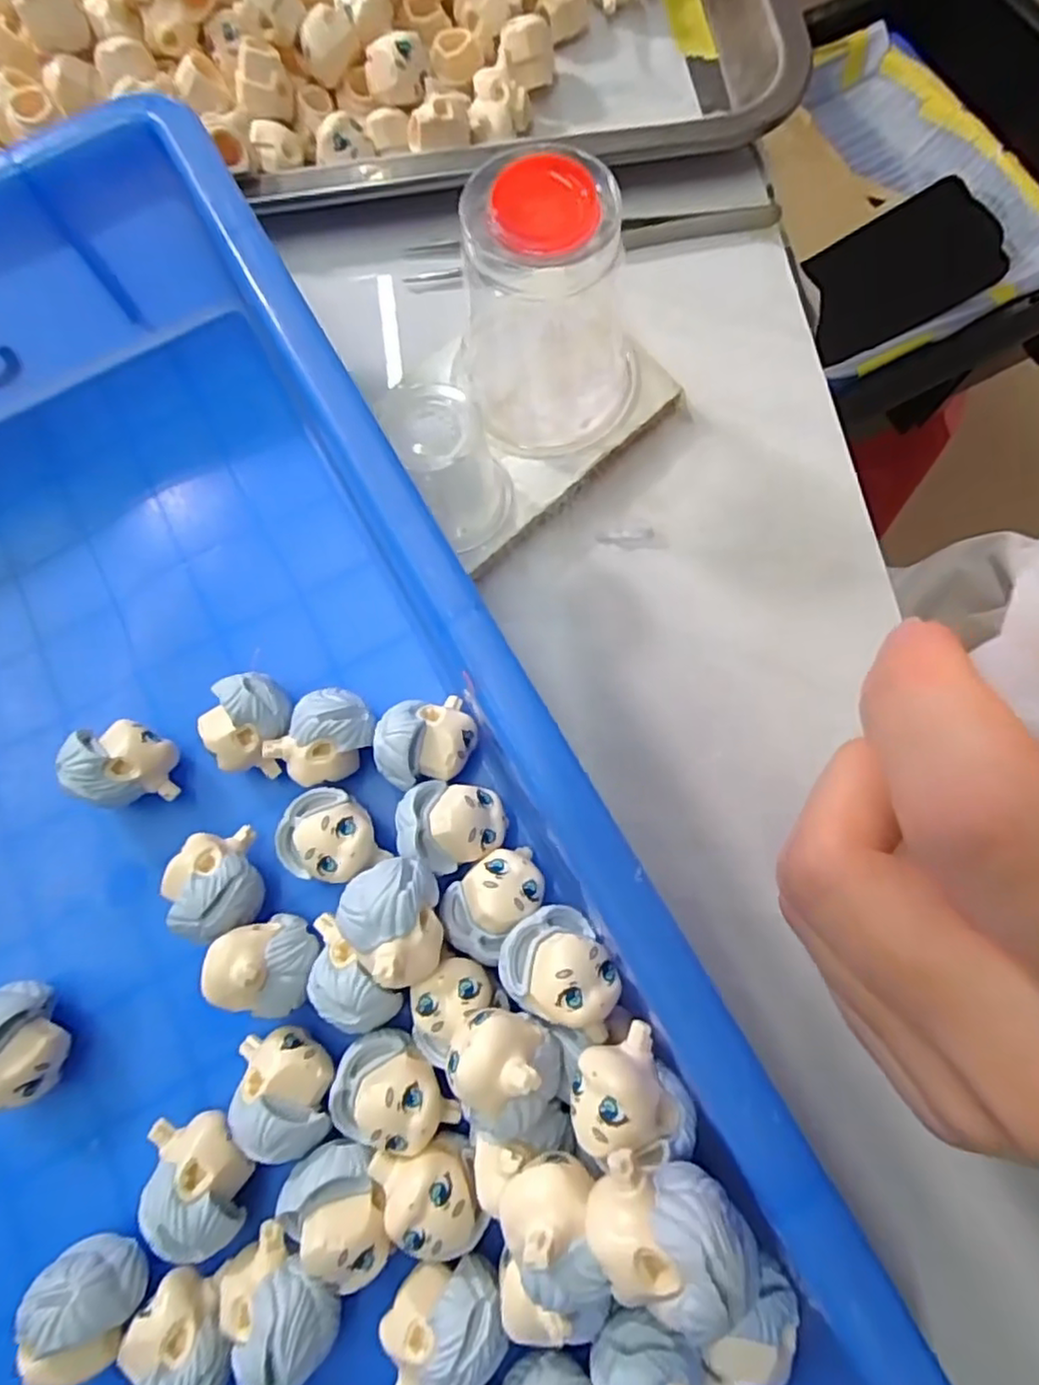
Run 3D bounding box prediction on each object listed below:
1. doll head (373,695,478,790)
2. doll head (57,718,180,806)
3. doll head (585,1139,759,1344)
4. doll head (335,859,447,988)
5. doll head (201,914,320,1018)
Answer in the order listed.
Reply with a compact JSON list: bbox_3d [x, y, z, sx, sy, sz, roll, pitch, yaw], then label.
[{"bbox_3d":[-0.025,0.014,0.186,0.026,0.025,0.022,-15,76,-2],"label":"doll head"},{"bbox_3d":[-0.109,0.020,0.187,0.024,0.025,0.022,0,76,1],"label":"doll head"},{"bbox_3d":[0.027,0.095,0.118,0.027,0.017,0.020,17,77,6],"label":"doll head"},{"bbox_3d":[-0.030,0.054,0.158,0.023,0.019,0.027,-7,76,0],"label":"doll head"},{"bbox_3d":[-0.063,0.069,0.169,0.023,0.029,0.022,0,76,1],"label":"doll head"}]

